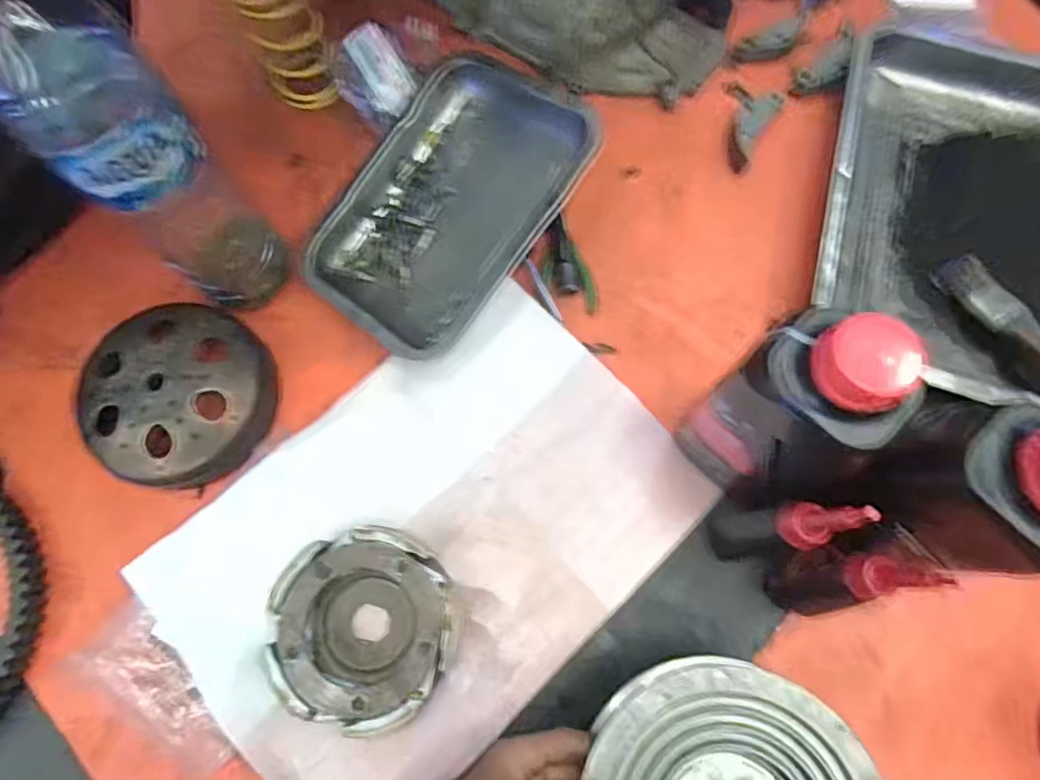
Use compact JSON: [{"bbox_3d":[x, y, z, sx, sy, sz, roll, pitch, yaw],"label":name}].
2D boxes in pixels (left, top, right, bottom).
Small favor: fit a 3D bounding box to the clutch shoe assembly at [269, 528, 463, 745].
[{"bbox_3d":[-0.118,0.176,0.462,0.136,0.031,0.134,0,74,1],"label":"clutch shoe assembly"}]

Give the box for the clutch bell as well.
[{"bbox_3d":[-0.287,0.002,0.511,0.144,0.040,0.148,0,74,1],"label":"clutch bell"}]

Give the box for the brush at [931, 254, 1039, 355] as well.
[{"bbox_3d":[0.424,-0.049,0.506,0.045,0.012,0.172,-28,62,-6],"label":"brush"}]

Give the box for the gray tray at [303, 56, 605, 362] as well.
[{"bbox_3d":[-0.063,-0.163,0.537,0.192,0.049,0.261,37,89,19],"label":"gray tray"}]

